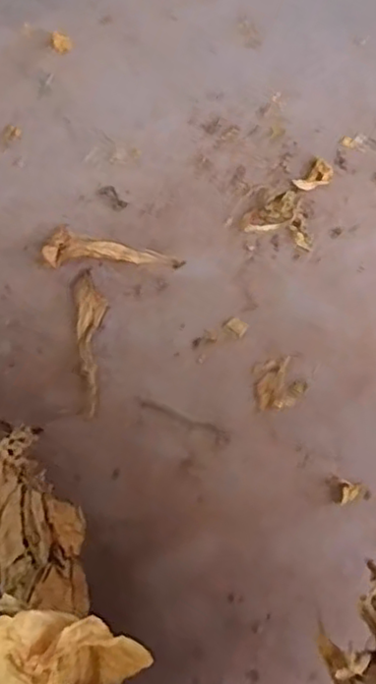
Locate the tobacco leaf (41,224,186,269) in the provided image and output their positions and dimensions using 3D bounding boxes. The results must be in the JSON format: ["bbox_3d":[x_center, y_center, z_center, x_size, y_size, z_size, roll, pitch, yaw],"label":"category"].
[{"bbox_3d":[-0.156,-0.186,1.403,0.286,0.050,0.091,9,68,1],"label":"tobacco leaf"}]

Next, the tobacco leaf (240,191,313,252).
[{"bbox_3d":[0.204,-0.276,1.471,0.146,0.007,0.121,16,68,4],"label":"tobacco leaf"}]

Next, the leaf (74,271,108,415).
[{"bbox_3d":[-0.191,-0.003,1.353,0.062,0.012,0.297,-4,68,-5],"label":"leaf"}]

